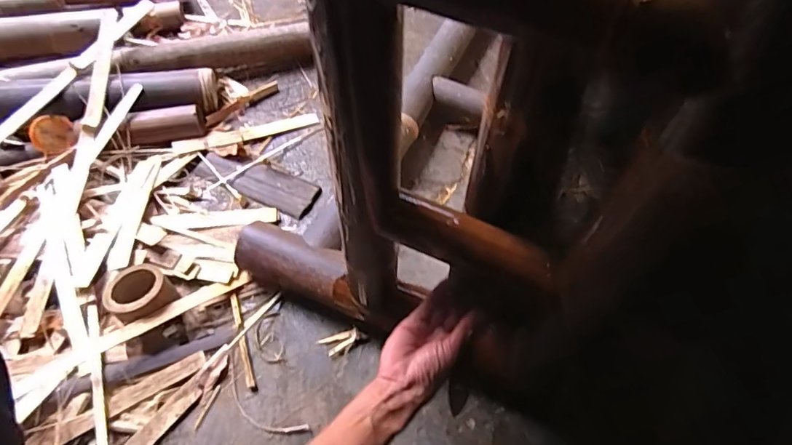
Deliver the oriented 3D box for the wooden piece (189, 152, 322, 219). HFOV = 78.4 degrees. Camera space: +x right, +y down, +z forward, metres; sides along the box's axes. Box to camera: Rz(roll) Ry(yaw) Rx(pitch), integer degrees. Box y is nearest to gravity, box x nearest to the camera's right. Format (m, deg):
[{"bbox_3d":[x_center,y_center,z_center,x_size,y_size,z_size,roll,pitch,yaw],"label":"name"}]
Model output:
[{"bbox_3d":[-0.251,-0.076,0.879,0.233,0.016,0.079,21,56,14],"label":"wooden piece"}]

